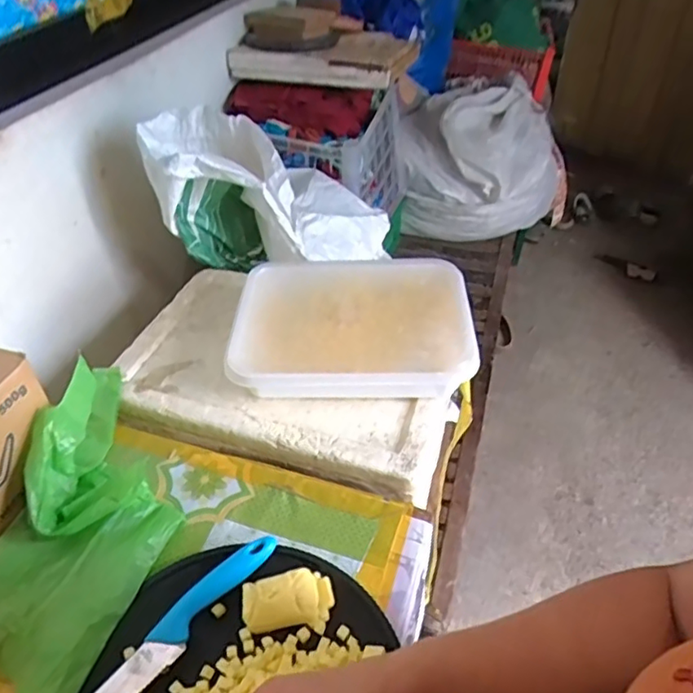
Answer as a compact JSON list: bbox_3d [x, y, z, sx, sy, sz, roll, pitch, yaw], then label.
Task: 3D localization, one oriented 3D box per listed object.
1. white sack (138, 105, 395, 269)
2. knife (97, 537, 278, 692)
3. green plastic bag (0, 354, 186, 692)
[{"bbox_3d":[-0.101,-0.212,0.957,0.464,0.220,0.205,8,32,-39],"label":"white sack"},{"bbox_3d":[-0.177,0.279,0.511,0.036,0.025,0.303,27,49,27],"label":"knife"},{"bbox_3d":[-0.282,0.194,0.581,0.184,0.074,0.435,10,43,10],"label":"green plastic bag"}]

